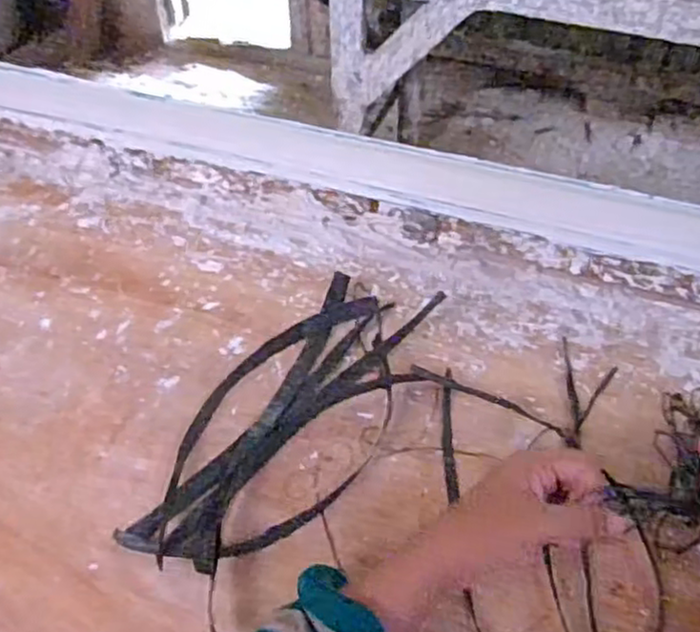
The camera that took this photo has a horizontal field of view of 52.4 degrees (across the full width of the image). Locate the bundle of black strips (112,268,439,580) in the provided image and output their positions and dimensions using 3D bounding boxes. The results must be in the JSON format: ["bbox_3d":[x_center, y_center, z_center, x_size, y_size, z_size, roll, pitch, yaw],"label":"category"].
[{"bbox_3d":[-0.038,0.074,0.570,0.130,0.026,0.313,22,49,20],"label":"bundle of black strips"}]

